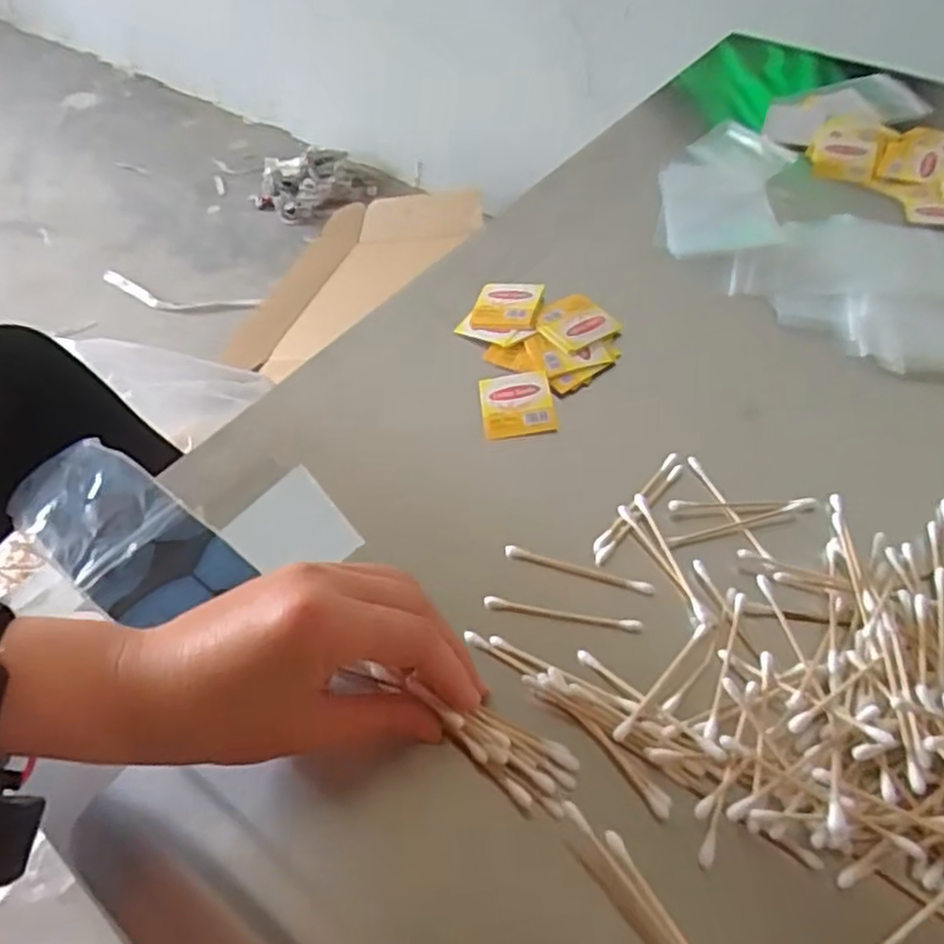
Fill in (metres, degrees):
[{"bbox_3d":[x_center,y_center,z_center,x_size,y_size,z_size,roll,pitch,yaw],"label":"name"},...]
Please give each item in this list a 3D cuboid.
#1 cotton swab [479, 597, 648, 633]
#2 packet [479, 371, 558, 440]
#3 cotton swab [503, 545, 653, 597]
[{"bbox_3d":[0.041,0.066,0.341,0.072,0.005,0.005,7,54,11],"label":"cotton swab"},{"bbox_3d":[0.025,-0.039,0.419,0.040,0.004,0.045,-6,53,1],"label":"packet"},{"bbox_3d":[0.051,0.048,0.356,0.072,0.008,0.005,14,56,16],"label":"cotton swab"}]

